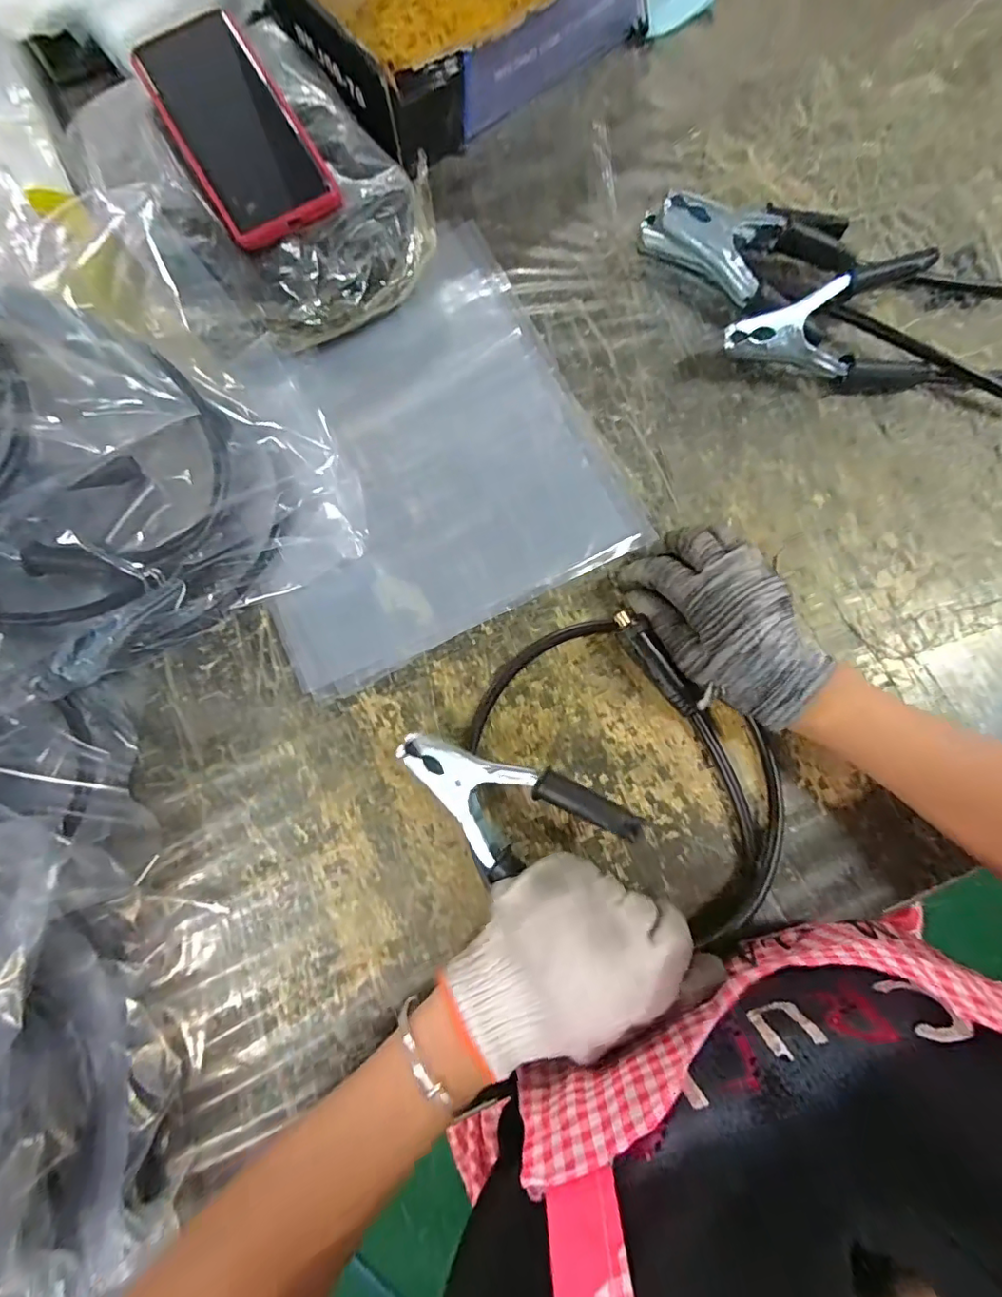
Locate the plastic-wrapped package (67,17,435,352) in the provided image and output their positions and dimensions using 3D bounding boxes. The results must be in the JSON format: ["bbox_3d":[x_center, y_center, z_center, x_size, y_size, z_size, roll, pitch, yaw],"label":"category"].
[{"bbox_3d":[-0.184,-0.337,0.392,0.202,0.077,0.252,-40,81,-6],"label":"plastic-wrapped package"}]

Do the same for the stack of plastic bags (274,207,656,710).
[{"bbox_3d":[-0.068,-0.141,0.389,0.262,0.009,0.271,-27,80,-4],"label":"stack of plastic bags"}]

